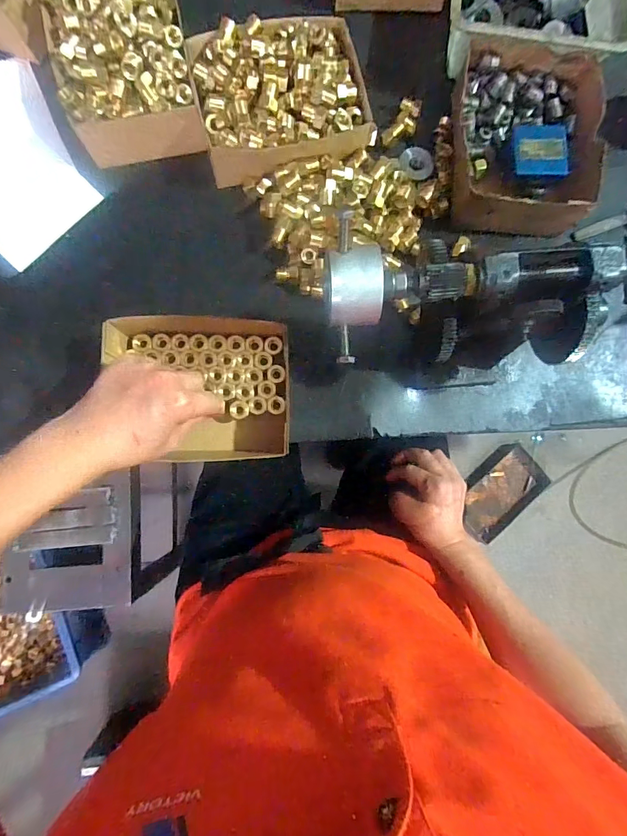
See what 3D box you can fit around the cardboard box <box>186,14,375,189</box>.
[{"bbox_3d":[-0.029,-0.309,0.400,0.157,0.051,0.132,-12,85,-4],"label":"cardboard box"}]

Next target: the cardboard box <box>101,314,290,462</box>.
[{"bbox_3d":[-0.100,-0.027,0.385,0.153,0.054,0.131,-2,87,-2],"label":"cardboard box"}]

